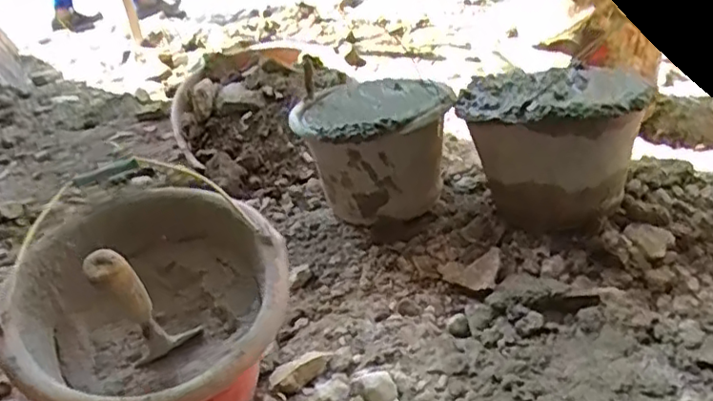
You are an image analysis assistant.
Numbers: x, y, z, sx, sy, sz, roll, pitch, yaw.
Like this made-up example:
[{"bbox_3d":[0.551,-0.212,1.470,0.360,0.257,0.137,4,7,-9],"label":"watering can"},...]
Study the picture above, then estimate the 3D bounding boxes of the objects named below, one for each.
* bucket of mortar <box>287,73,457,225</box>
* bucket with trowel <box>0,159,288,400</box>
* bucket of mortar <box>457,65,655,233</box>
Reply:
[{"bbox_3d":[0.031,-0.084,1.095,0.257,0.208,0.251,-5,28,3],"label":"bucket of mortar"},{"bbox_3d":[-0.203,0.136,0.653,0.262,0.280,0.269,-5,28,3],"label":"bucket with trowel"},{"bbox_3d":[0.310,-0.082,0.995,0.263,0.221,0.234,9,32,28],"label":"bucket of mortar"}]

